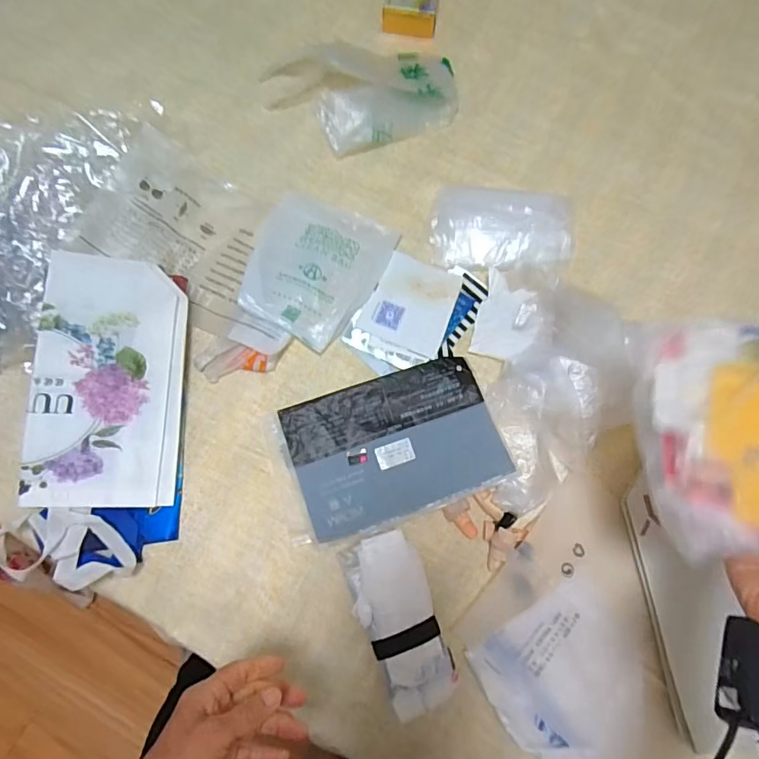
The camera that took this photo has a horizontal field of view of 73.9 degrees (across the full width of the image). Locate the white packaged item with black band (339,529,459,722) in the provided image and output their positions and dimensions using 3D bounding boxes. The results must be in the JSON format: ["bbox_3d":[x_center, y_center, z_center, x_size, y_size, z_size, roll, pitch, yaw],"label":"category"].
[{"bbox_3d":[0.025,0.290,0.612,0.090,0.029,0.194,-19,79,-6],"label":"white packaged item with black band"}]

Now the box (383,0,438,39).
[{"bbox_3d":[0.050,-0.581,0.780,0.080,0.051,0.078,9,78,0],"label":"box"}]

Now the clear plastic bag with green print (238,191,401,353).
[{"bbox_3d":[-0.096,-0.160,0.712,0.178,0.025,0.200,25,78,3],"label":"clear plastic bag with green print"}]

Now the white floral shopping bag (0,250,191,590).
[{"bbox_3d":[-0.360,0.042,0.654,0.203,0.067,0.410,0,78,-2],"label":"white floral shopping bag"}]

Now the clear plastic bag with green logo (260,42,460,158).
[{"bbox_3d":[-0.027,-0.448,0.772,0.300,0.060,0.185,3,78,-2],"label":"clear plastic bag with green logo"}]

